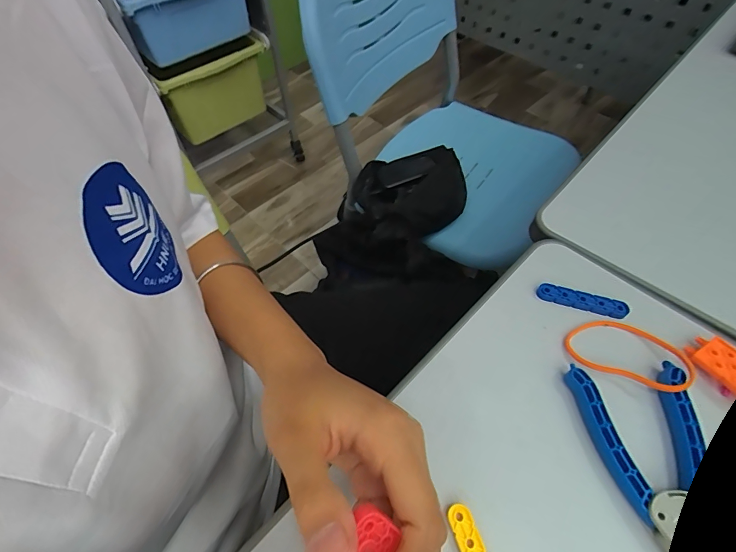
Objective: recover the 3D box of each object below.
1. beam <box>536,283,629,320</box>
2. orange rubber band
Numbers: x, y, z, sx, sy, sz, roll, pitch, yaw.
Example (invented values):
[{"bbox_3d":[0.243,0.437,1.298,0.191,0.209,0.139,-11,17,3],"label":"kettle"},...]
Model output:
[{"bbox_3d":[0.158,0.019,0.294,0.061,0.006,0.013,15,58,13],"label":"beam"},{"bbox_3d":[0.175,0.050,0.268,0.074,0.005,0.049,17,46,23],"label":"orange rubber band"}]

